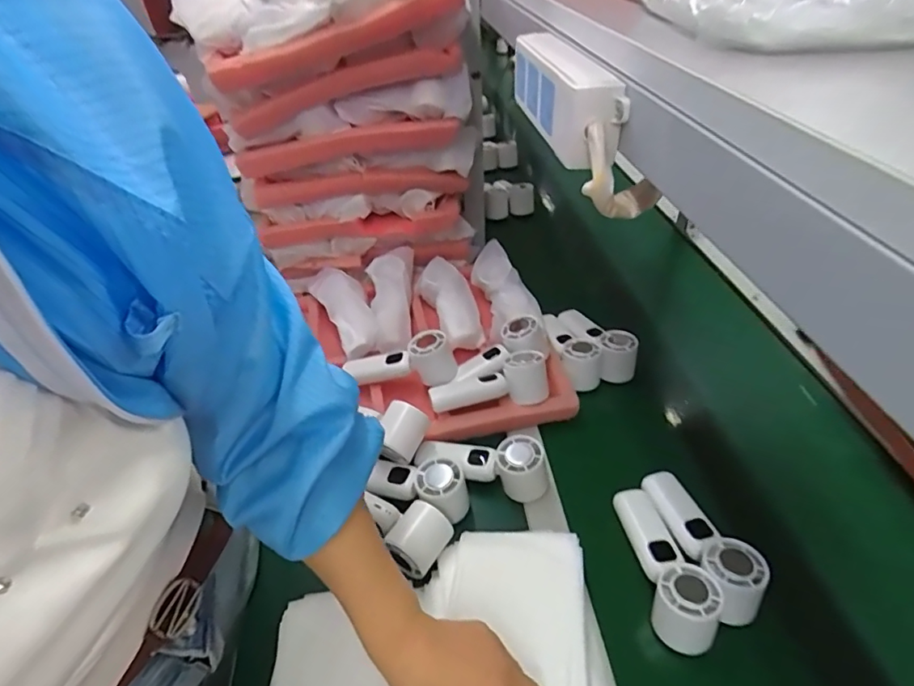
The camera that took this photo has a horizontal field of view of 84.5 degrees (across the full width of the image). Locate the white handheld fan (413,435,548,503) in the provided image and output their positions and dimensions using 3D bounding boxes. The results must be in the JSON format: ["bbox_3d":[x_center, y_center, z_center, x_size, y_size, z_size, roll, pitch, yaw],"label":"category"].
[{"bbox_3d":[0.027,0.142,0.589,0.155,0.057,0.051,4,41,10],"label":"white handheld fan"}]

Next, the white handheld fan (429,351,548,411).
[{"bbox_3d":[0.039,0.049,0.649,0.150,0.050,0.062,-7,40,-3],"label":"white handheld fan"}]

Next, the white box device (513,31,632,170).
[{"bbox_3d":[0.072,-0.178,0.362,0.030,0.053,0.169,-9,41,-5],"label":"white box device"}]

